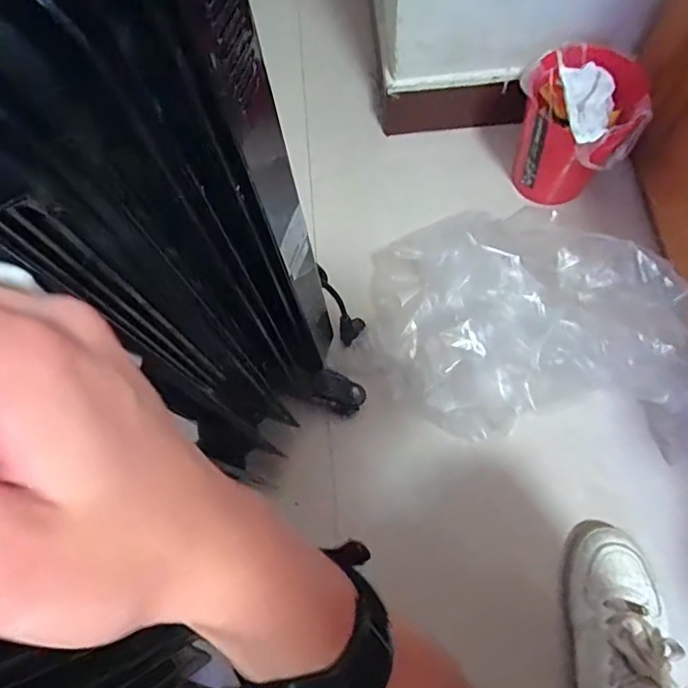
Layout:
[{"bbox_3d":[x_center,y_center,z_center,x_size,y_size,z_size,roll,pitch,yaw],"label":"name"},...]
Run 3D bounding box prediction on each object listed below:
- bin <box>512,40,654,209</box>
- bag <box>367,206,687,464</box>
[{"bbox_3d":[0.313,-0.293,0.728,0.130,0.160,0.144,-32,72,-9],"label":"bin"},{"bbox_3d":[0.254,-0.021,0.659,0.433,0.137,0.268,14,71,7],"label":"bag"}]

